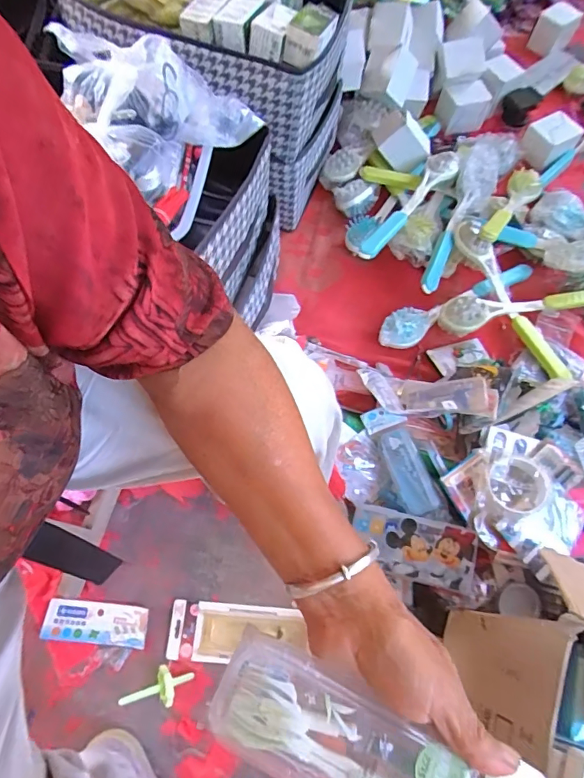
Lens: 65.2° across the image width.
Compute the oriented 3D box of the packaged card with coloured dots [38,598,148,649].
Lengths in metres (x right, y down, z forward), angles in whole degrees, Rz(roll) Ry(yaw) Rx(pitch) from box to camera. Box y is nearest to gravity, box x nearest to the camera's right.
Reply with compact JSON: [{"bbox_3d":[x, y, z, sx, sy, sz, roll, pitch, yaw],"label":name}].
[{"bbox_3d":[-0.284,0.340,0.663,0.146,0.010,0.054,5,65,1],"label":"packaged card with coloured dots"}]

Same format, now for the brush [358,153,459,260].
[{"bbox_3d":[0.233,-0.357,0.883,0.066,0.050,0.353,30,69,11],"label":"brush"}]

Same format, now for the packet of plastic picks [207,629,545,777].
[{"bbox_3d":[0.043,0.193,0.233,0.176,0.020,0.058,28,68,7],"label":"packet of plastic picks"}]

